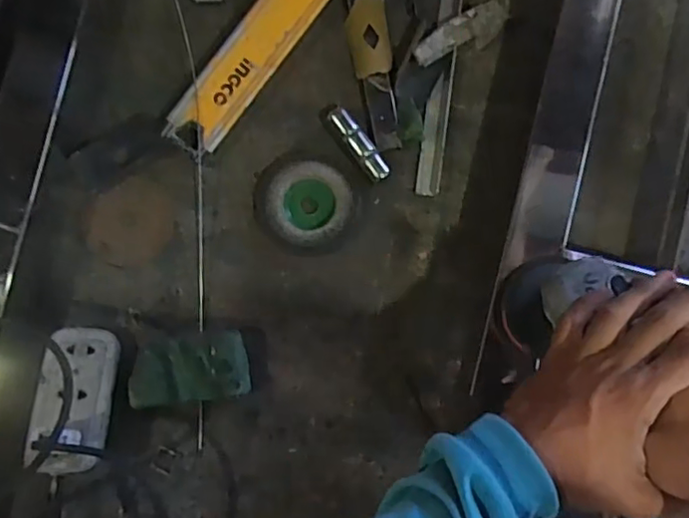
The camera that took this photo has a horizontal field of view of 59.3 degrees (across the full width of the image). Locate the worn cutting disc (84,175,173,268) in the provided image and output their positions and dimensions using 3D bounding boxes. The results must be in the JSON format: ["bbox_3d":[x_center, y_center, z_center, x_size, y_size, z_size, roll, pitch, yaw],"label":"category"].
[{"bbox_3d":[-0.199,-0.034,0.561,0.074,0.004,0.080,34,83,-7],"label":"worn cutting disc"}]

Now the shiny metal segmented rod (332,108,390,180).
[{"bbox_3d":[0.015,-0.107,0.568,0.019,0.017,0.077,-35,86,-5],"label":"shiny metal segmented rod"}]

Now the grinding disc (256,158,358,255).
[{"bbox_3d":[-0.037,-0.053,0.558,0.092,0.013,0.090,0,84,-2],"label":"grinding disc"}]

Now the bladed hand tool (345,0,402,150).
[{"bbox_3d":[0.029,-0.178,0.575,0.039,0.016,0.147,-7,84,-2],"label":"bladed hand tool"}]

